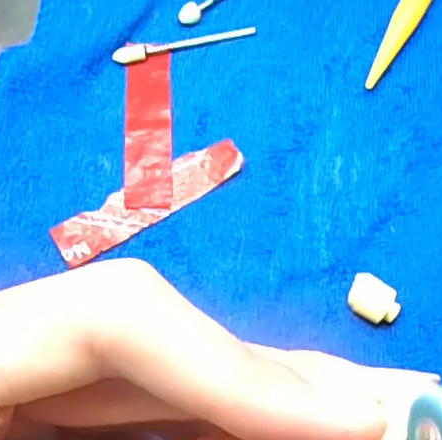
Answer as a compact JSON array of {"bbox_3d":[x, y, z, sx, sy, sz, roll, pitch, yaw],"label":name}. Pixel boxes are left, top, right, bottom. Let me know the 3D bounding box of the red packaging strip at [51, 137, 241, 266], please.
[{"bbox_3d":[-0.021,-0.006,0.189,0.058,0.005,0.014,-30,72,-12],"label":"red packaging strip"}]

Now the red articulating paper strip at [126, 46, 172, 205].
[{"bbox_3d":[-0.022,-0.030,0.199,0.014,0.004,0.056,-3,66,-1],"label":"red articulating paper strip"}]

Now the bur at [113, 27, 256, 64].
[{"bbox_3d":[-0.012,-0.057,0.210,0.046,0.004,0.005,-14,67,-5],"label":"bur"}]

